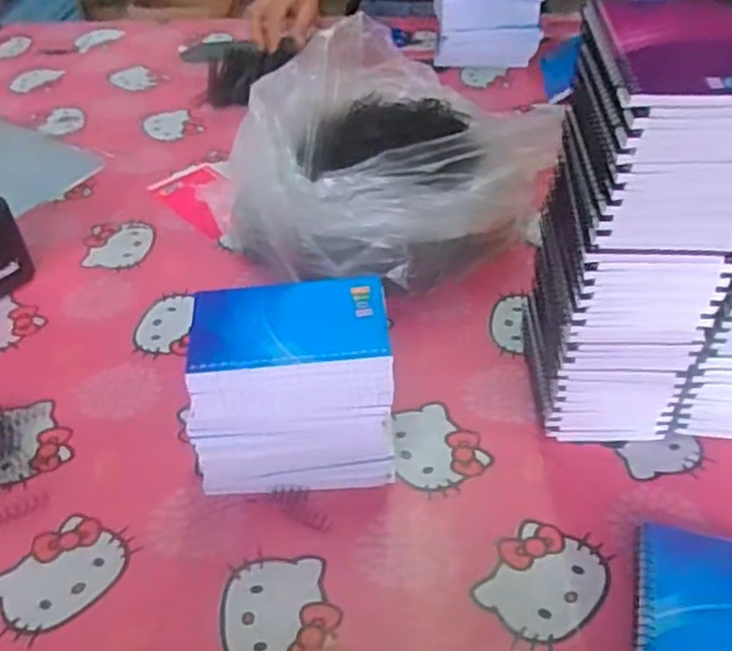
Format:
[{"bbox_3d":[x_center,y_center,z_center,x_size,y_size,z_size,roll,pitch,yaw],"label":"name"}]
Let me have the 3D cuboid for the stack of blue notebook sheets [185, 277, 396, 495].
[{"bbox_3d":[-0.048,0.048,0.529,0.130,0.122,0.097,-2,42,0],"label":"stack of blue notebook sheets"}]

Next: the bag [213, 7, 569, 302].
[{"bbox_3d":[0.014,-0.154,0.716,0.236,0.159,0.246,32,52,32],"label":"bag"}]

